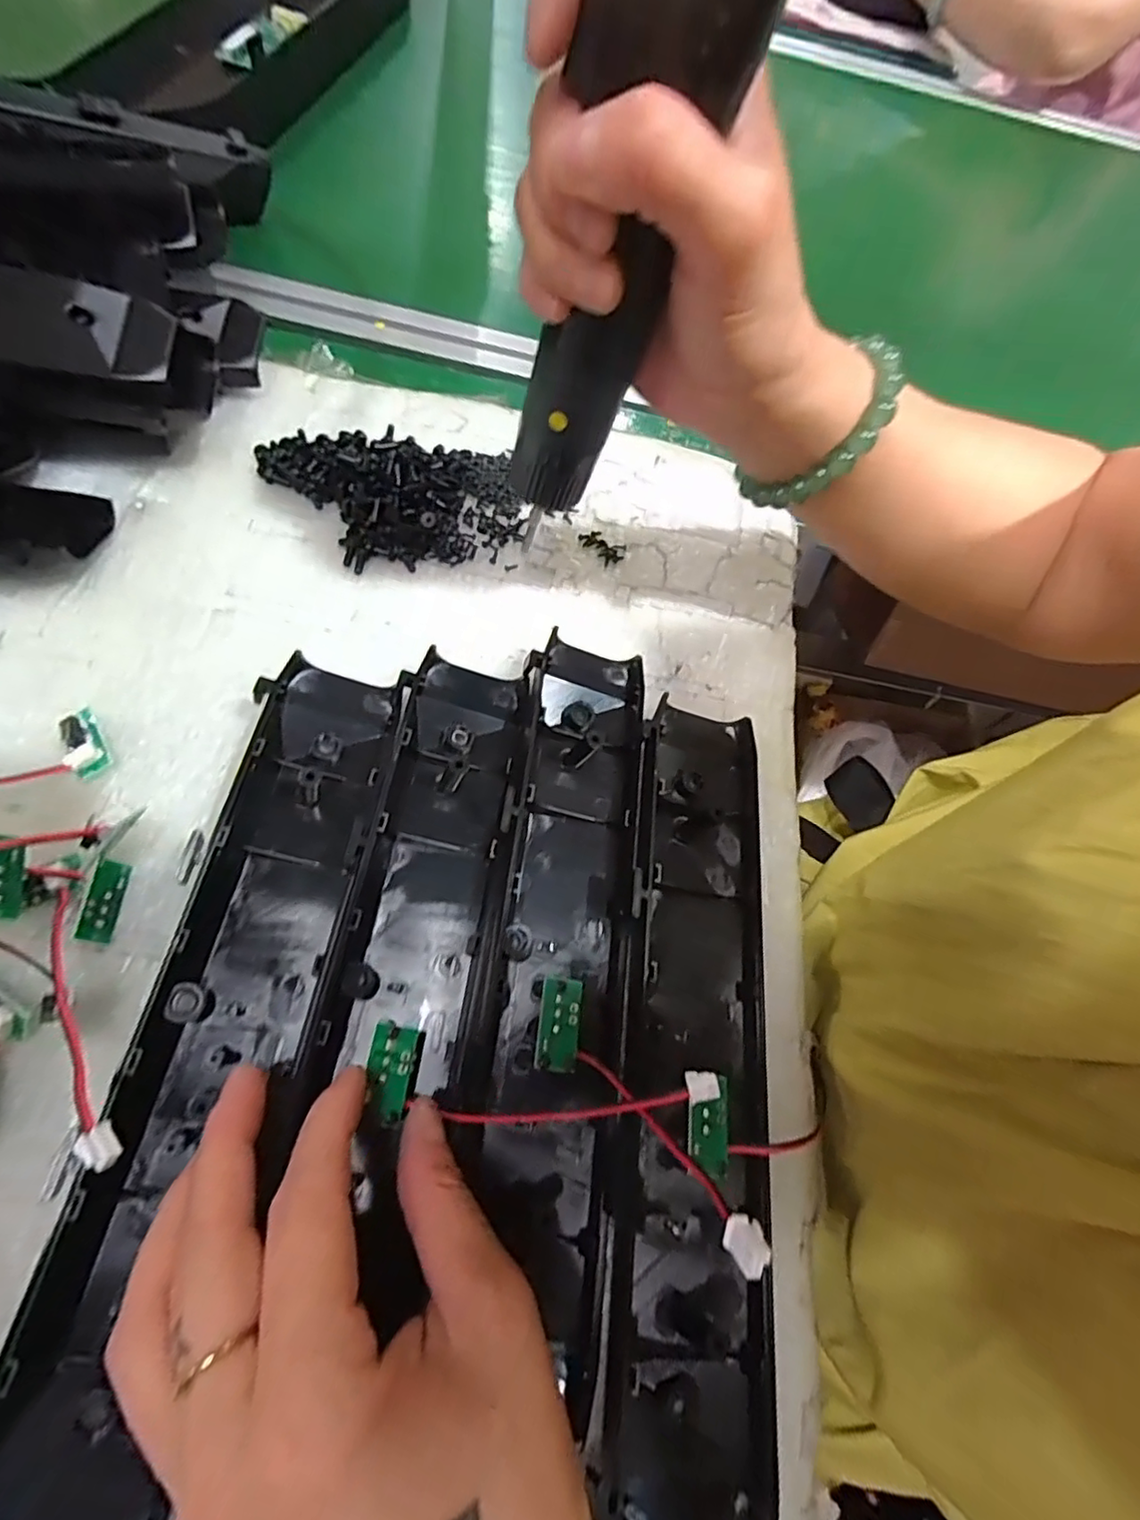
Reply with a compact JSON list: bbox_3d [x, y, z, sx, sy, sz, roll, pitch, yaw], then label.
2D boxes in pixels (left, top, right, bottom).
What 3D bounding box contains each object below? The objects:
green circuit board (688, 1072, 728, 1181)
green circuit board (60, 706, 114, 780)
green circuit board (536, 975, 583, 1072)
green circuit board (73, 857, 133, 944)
[{"bbox_3d":[0.048,0.125,0.213,0.017,0.006,0.031,19,57,-11],"label":"green circuit board"},{"bbox_3d":[-0.199,-0.009,0.251,0.014,0.011,0.031,-30,73,-20],"label":"green circuit board"},{"bbox_3d":[-0.003,0.093,0.220,0.014,0.004,0.030,11,57,-8],"label":"green circuit board"},{"bbox_3d":[-0.171,0.051,0.228,0.007,0.015,0.029,0,66,-8],"label":"green circuit board"}]

